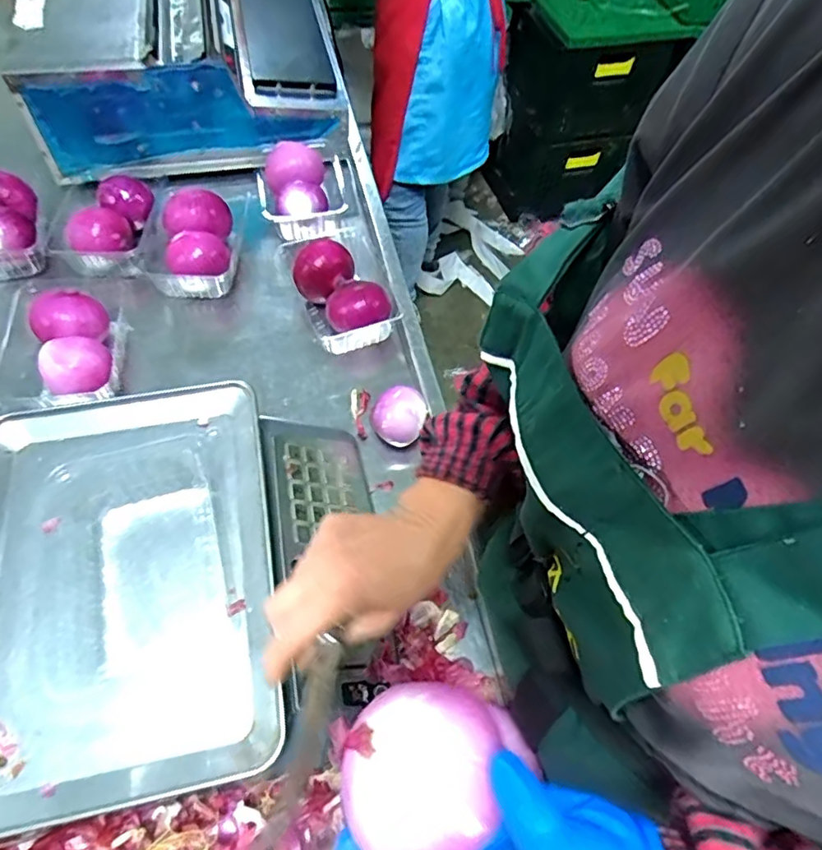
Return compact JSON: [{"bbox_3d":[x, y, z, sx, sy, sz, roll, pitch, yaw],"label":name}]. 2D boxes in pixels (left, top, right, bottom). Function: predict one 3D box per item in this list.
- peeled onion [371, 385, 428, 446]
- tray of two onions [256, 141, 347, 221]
[{"bbox_3d":[-0.014,-0.004,0.624,0.052,0.056,0.052,2,58,-3],"label":"peeled onion"},{"bbox_3d":[-0.150,-0.336,0.809,0.121,0.063,0.164,-9,59,-10],"label":"tray of two onions"}]

